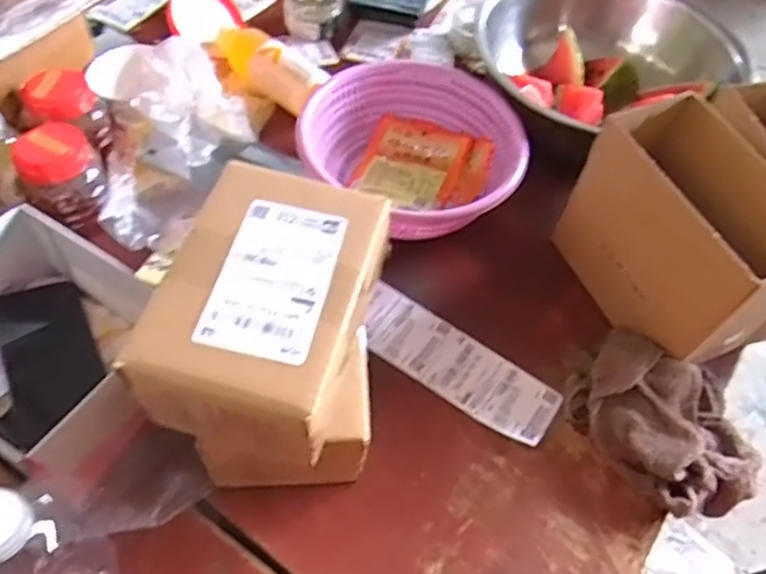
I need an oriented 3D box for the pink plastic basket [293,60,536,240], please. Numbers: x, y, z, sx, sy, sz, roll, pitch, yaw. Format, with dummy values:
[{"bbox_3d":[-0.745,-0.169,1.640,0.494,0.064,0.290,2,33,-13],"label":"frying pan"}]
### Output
[{"bbox_3d":[0.040,-0.160,0.767,0.241,0.095,0.232,2,56,-4],"label":"pink plastic basket"}]

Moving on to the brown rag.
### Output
[{"bbox_3d":[0.284,0.120,0.621,0.157,0.052,0.184,-32,64,-24],"label":"brown rag"}]

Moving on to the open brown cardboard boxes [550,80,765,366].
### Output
[{"bbox_3d":[0.359,-0.067,0.663,0.260,0.174,0.233,-16,59,-16],"label":"open brown cardboard boxes"}]

